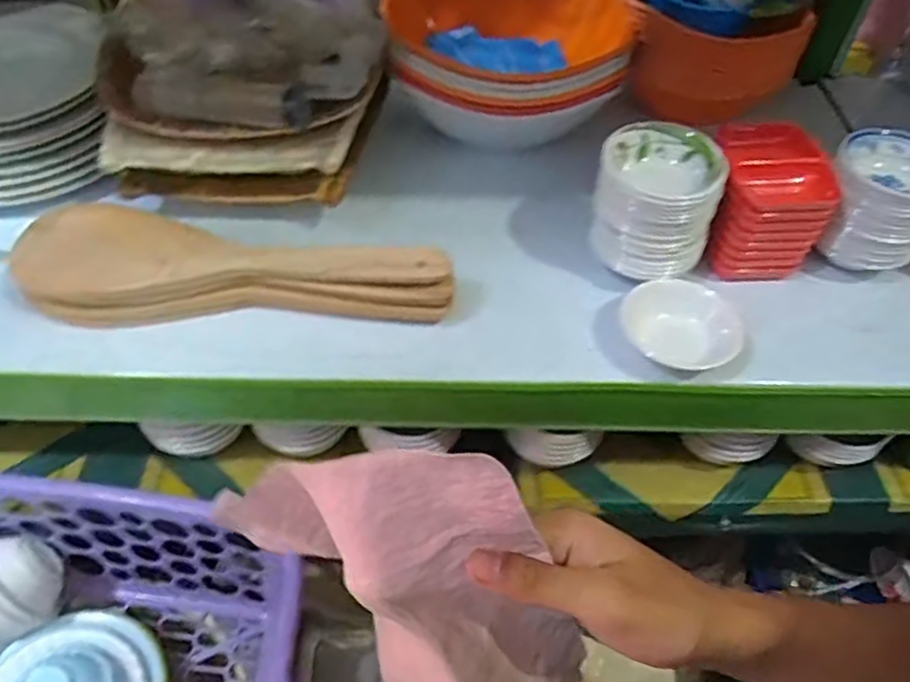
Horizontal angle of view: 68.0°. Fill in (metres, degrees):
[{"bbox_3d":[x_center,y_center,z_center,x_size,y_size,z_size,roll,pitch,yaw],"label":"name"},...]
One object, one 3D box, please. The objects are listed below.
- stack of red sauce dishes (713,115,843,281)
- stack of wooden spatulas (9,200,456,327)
[{"bbox_3d":[0.246,-0.113,0.541,0.078,0.084,0.094,8,51,4],"label":"stack of red sauce dishes"},{"bbox_3d":[-0.162,-0.057,0.508,0.314,0.046,0.076,1,51,-1],"label":"stack of wooden spatulas"}]

